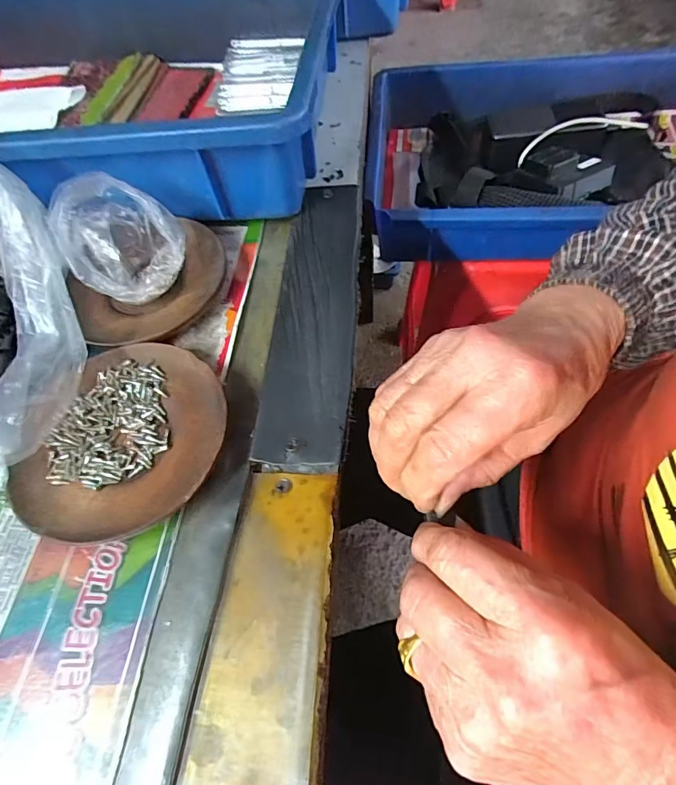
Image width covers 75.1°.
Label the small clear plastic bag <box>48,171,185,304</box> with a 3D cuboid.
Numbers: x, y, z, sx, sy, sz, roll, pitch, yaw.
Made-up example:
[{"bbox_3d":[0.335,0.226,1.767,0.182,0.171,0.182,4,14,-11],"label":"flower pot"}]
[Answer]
[{"bbox_3d":[-0.140,-0.101,0.288,0.071,0.052,0.077,-26,62,-10],"label":"small clear plastic bag"}]

